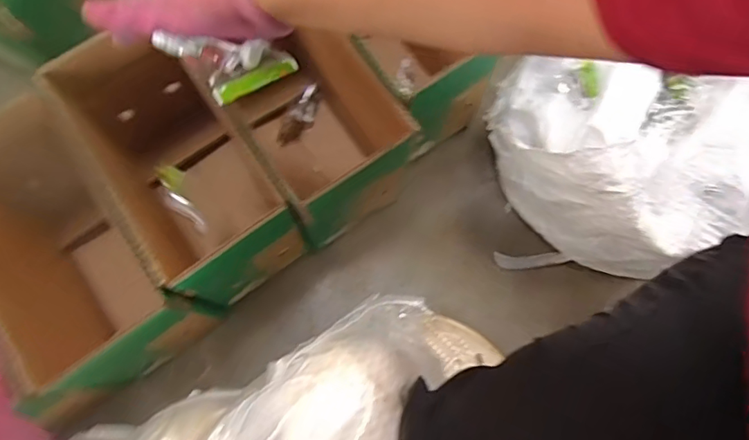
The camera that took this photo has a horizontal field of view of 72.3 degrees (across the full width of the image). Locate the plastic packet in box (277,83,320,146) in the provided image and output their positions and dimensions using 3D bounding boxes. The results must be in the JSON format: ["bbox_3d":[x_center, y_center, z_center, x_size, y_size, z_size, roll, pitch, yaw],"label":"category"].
[{"bbox_3d":[-0.104,-0.148,0.737,0.034,0.017,0.098,33,80,8],"label":"plastic packet in box"}]

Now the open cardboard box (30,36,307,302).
[{"bbox_3d":[-0.223,-0.055,0.614,0.133,0.213,0.287,-36,79,-7],"label":"open cardboard box"}]

